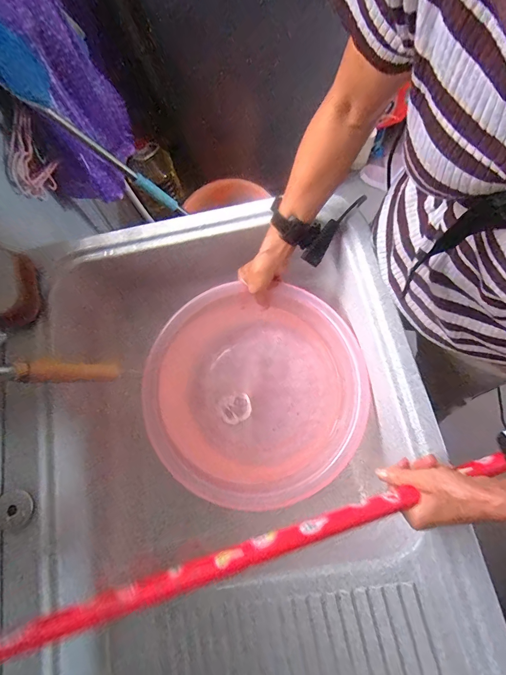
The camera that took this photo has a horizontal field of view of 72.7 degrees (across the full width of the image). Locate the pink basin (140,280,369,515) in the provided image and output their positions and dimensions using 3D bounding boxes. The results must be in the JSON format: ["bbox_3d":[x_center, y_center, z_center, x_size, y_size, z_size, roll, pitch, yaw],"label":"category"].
[{"bbox_3d":[0.006,0.082,0.588,0.322,0.112,0.334,0,74,1],"label":"pink basin"}]

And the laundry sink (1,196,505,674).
[{"bbox_3d":[-0.018,0.257,0.505,0.532,0.217,0.884,-12,74,-2],"label":"laundry sink"}]

